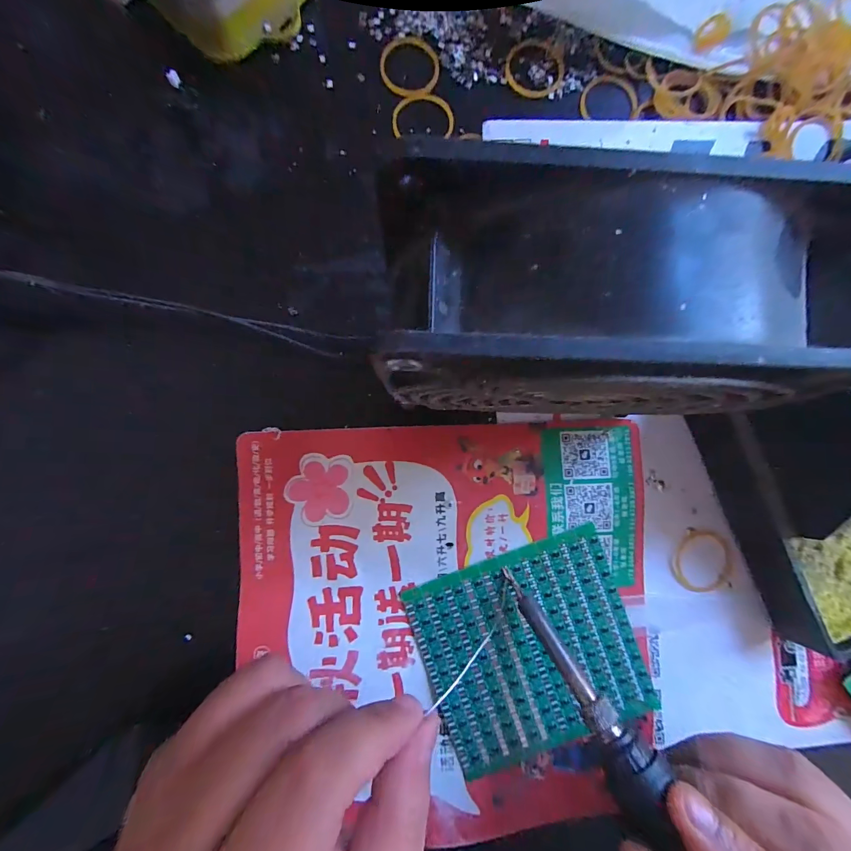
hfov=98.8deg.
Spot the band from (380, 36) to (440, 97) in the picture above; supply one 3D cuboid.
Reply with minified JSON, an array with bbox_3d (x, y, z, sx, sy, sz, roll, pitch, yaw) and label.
[{"bbox_3d":[-0.008,-0.182,0.183,0.029,0.004,0.030,-2,90,-3],"label":"band"}]

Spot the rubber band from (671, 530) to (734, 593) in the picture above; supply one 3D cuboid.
[{"bbox_3d":[0.145,0.071,0.190,0.034,0.004,0.031,0,89,-3],"label":"rubber band"}]

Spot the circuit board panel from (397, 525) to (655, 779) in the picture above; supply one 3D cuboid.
[{"bbox_3d":[0.051,0.109,0.178,0.100,0.005,0.094,-19,90,-3],"label":"circuit board panel"}]

